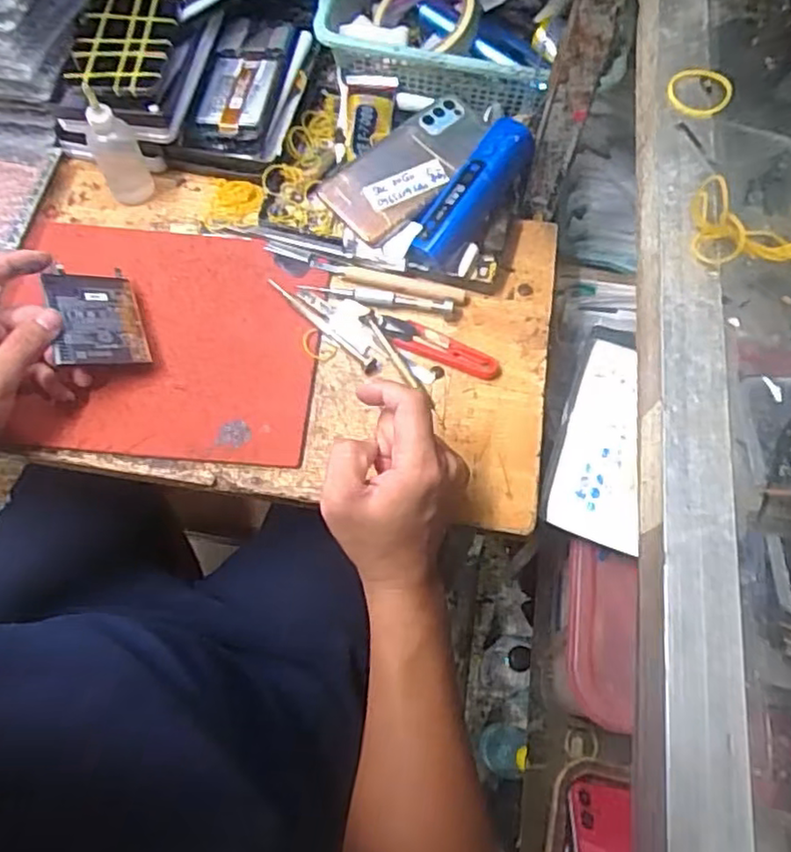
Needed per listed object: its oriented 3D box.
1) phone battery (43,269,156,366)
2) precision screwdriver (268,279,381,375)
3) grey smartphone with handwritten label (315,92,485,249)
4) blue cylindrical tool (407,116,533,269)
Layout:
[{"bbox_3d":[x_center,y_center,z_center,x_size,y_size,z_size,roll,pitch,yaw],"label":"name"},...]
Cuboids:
[{"bbox_3d":[-0.217,-0.079,0.482,0.061,0.004,0.085,-7,60,-35],"label":"phone battery"},{"bbox_3d":[-0.056,-0.079,0.523,0.114,0.004,0.011,41,71,11],"label":"precision screwdriver"},{"bbox_3d":[0.010,-0.221,0.564,0.072,0.010,0.152,41,77,5],"label":"grey smartphone with handwritten label"},{"bbox_3d":[0.063,-0.190,0.551,0.035,0.040,0.132,37,92,15],"label":"blue cylindrical tool"}]

